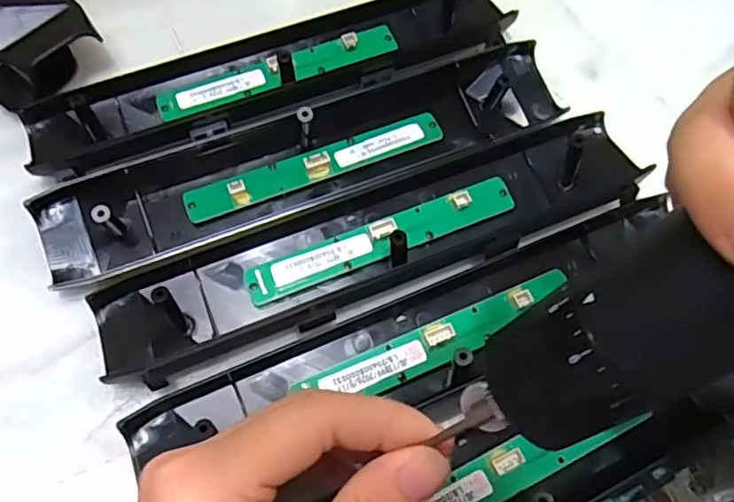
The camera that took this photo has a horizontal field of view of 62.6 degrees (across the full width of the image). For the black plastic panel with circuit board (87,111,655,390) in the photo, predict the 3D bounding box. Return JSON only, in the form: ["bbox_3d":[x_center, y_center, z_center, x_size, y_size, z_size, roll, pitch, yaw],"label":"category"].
[{"bbox_3d":[0.007,-0.009,0.286,0.268,0.022,0.061,-20,66,-11],"label":"black plastic panel with circuit board"}]

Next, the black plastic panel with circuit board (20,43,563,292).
[{"bbox_3d":[-0.027,-0.049,0.315,0.271,0.023,0.049,-21,66,-11],"label":"black plastic panel with circuit board"}]

